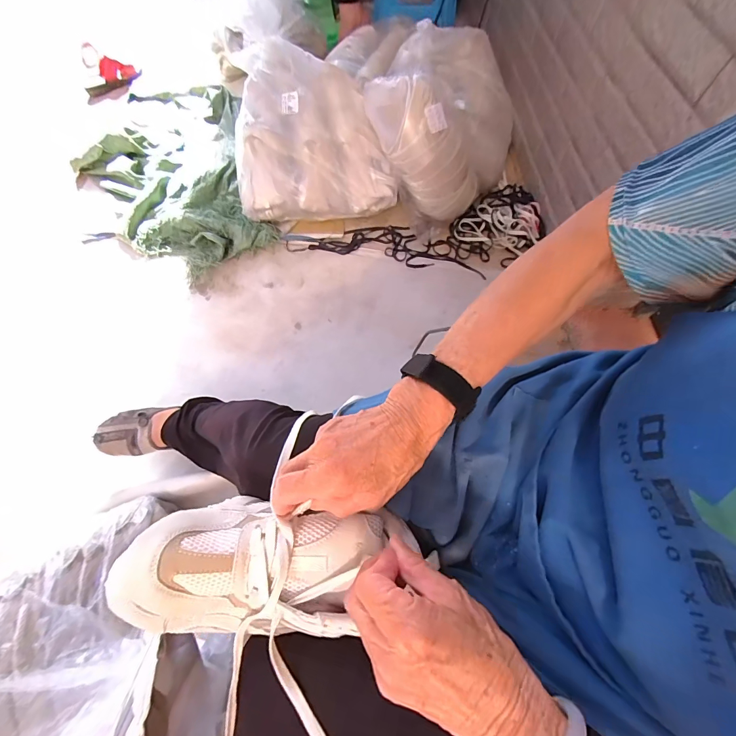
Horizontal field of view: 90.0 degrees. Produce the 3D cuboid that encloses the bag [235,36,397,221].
[{"bbox_3d":[-0.145,-0.593,0.965,0.398,0.247,0.334,-5,64,-4],"label":"bag"}]

